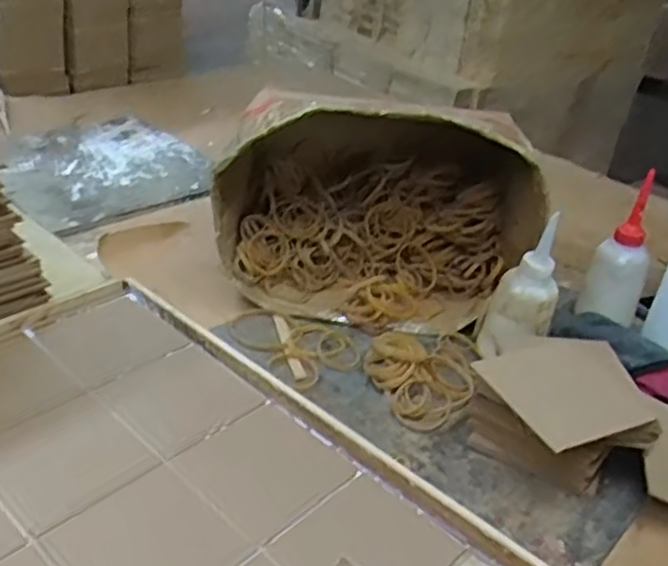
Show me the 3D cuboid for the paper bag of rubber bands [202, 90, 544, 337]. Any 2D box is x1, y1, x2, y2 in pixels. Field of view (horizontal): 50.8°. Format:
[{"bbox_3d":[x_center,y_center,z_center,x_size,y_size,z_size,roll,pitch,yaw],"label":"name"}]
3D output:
[{"bbox_3d":[0.053,-0.098,0.760,0.311,0.203,0.224,10,32,6],"label":"paper bag of rubber bands"}]

